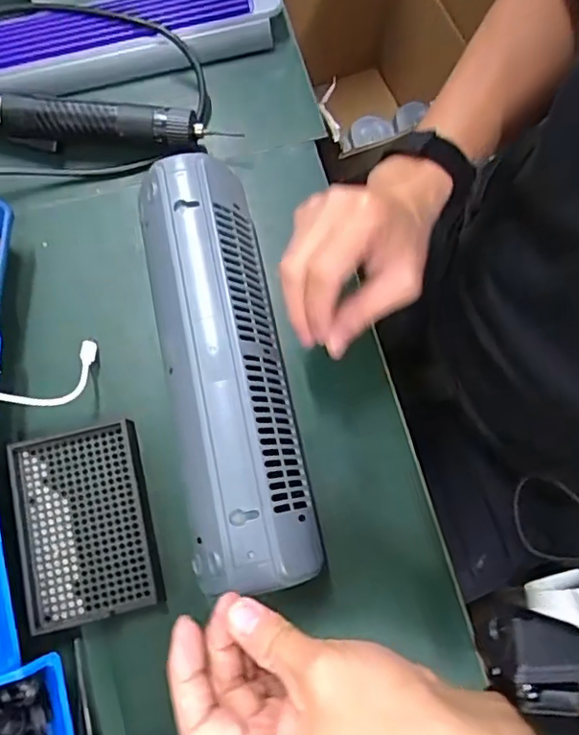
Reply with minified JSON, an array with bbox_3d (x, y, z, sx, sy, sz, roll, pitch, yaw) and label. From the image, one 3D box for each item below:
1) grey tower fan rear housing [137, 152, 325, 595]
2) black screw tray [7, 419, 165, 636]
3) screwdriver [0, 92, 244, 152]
[{"bbox_3d":[-0.048,-0.001,0.415,0.088,0.088,0.303,-11,76,-3],"label":"grey tower fan rear housing"},{"bbox_3d":[-0.151,0.113,0.419,0.090,0.020,0.133,-13,76,-3],"label":"black screw tray"},{"bbox_3d":[-0.167,-0.205,0.489,0.222,0.029,0.039,7,76,2],"label":"screwdriver"}]

